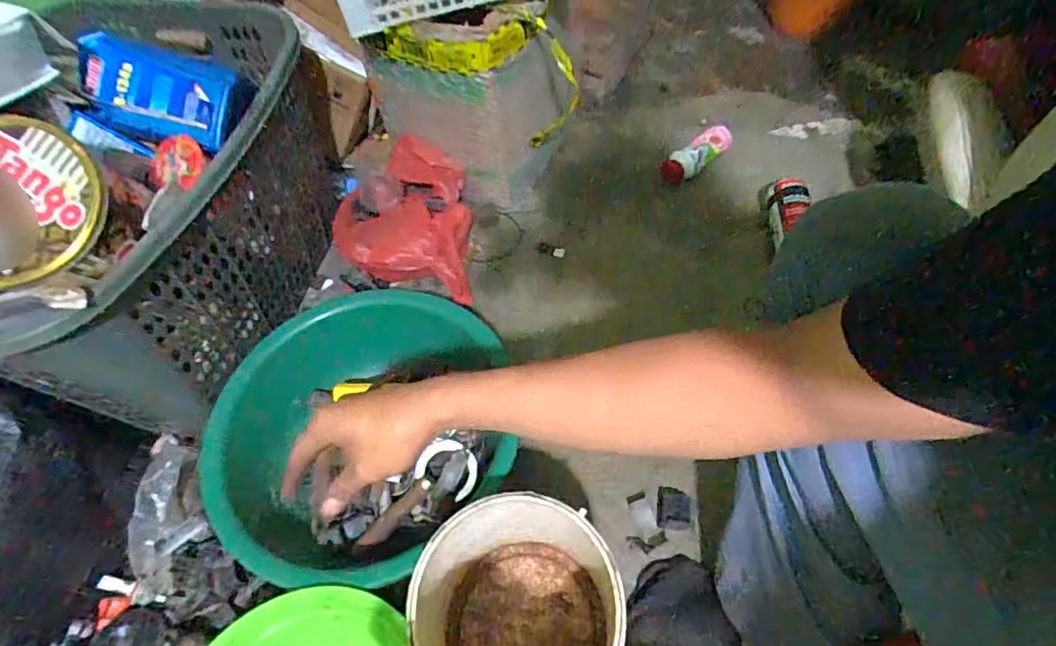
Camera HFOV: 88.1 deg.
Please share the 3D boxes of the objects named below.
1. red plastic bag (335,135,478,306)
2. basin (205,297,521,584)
[{"bbox_3d":[-0.189,-0.172,0.871,0.257,0.108,0.197,16,60,15],"label":"red plastic bag"},{"bbox_3d":[-0.185,0.142,0.680,0.358,0.113,0.348,-7,57,1],"label":"basin"}]

